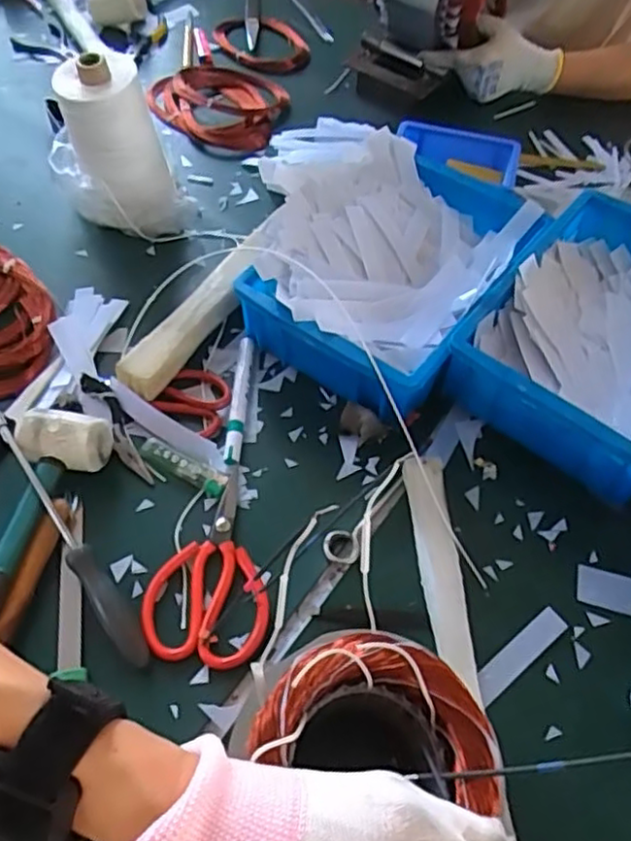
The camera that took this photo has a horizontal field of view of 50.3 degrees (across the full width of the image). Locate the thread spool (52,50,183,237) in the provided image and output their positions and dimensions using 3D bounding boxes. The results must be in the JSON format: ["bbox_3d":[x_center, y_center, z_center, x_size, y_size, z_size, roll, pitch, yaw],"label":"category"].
[{"bbox_3d":[-0.213,-0.285,0.714,0.100,0.162,0.100,-21,59,-17],"label":"thread spool"}]

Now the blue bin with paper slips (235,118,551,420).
[{"bbox_3d":[0.068,-0.160,0.675,0.235,0.103,0.296,32,59,18],"label":"blue bin with paper slips"}]

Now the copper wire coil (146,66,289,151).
[{"bbox_3d":[-0.135,-0.432,0.903,0.184,0.016,0.175,1,55,-2],"label":"copper wire coil"}]

